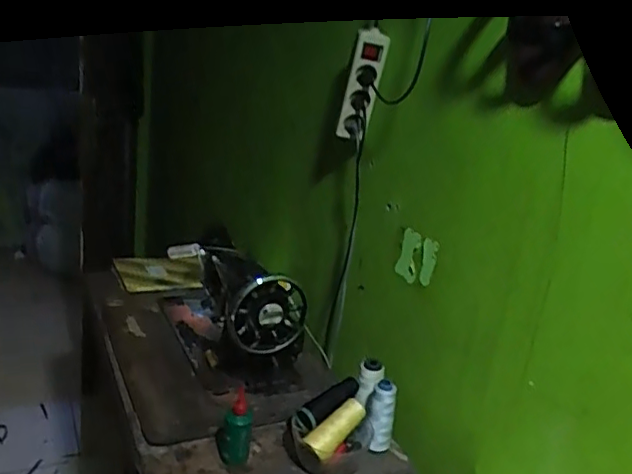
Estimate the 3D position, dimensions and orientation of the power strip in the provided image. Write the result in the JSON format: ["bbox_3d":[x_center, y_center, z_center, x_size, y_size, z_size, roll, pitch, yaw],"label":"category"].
[{"bbox_3d":[0.075,-0.247,0.964,0.051,0.193,0.031,2,39,-15],"label":"power strip"}]

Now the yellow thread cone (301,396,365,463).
[{"bbox_3d":[0.031,0.288,0.869,0.038,0.040,0.110,21,40,39],"label":"yellow thread cone"}]

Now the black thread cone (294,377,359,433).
[{"bbox_3d":[0.020,0.257,0.902,0.128,0.036,0.043,-27,35,-35],"label":"black thread cone"}]

